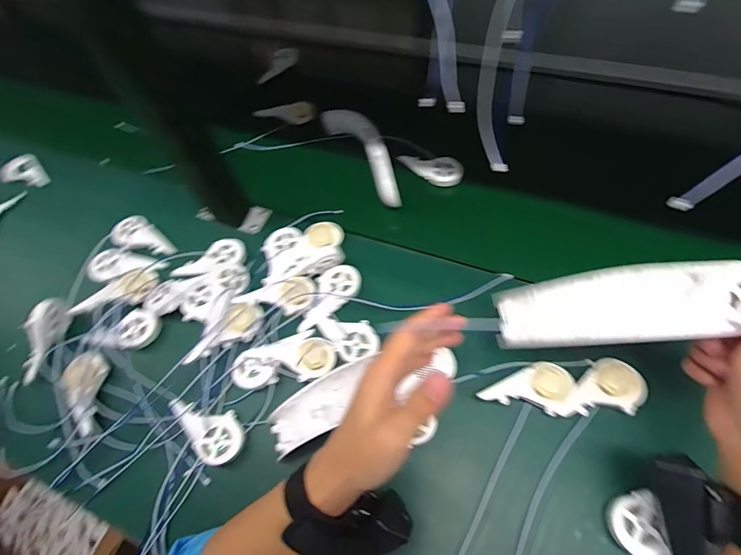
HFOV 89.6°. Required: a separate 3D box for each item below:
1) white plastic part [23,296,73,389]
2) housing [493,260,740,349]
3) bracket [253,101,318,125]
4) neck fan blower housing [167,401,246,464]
[{"bbox_3d":[-0.382,0.075,0.438,0.027,0.035,0.096,11,82,8],"label":"white plastic part"},{"bbox_3d":[0.197,0.026,0.305,0.176,0.039,0.059,-10,62,22],"label":"housing"},{"bbox_3d":[-0.140,-0.272,0.624,0.100,0.027,0.022,-14,62,0],"label":"bracket"},{"bbox_3d":[-0.168,0.154,0.392,0.089,0.027,0.046,39,73,23],"label":"neck fan blower housing"}]

